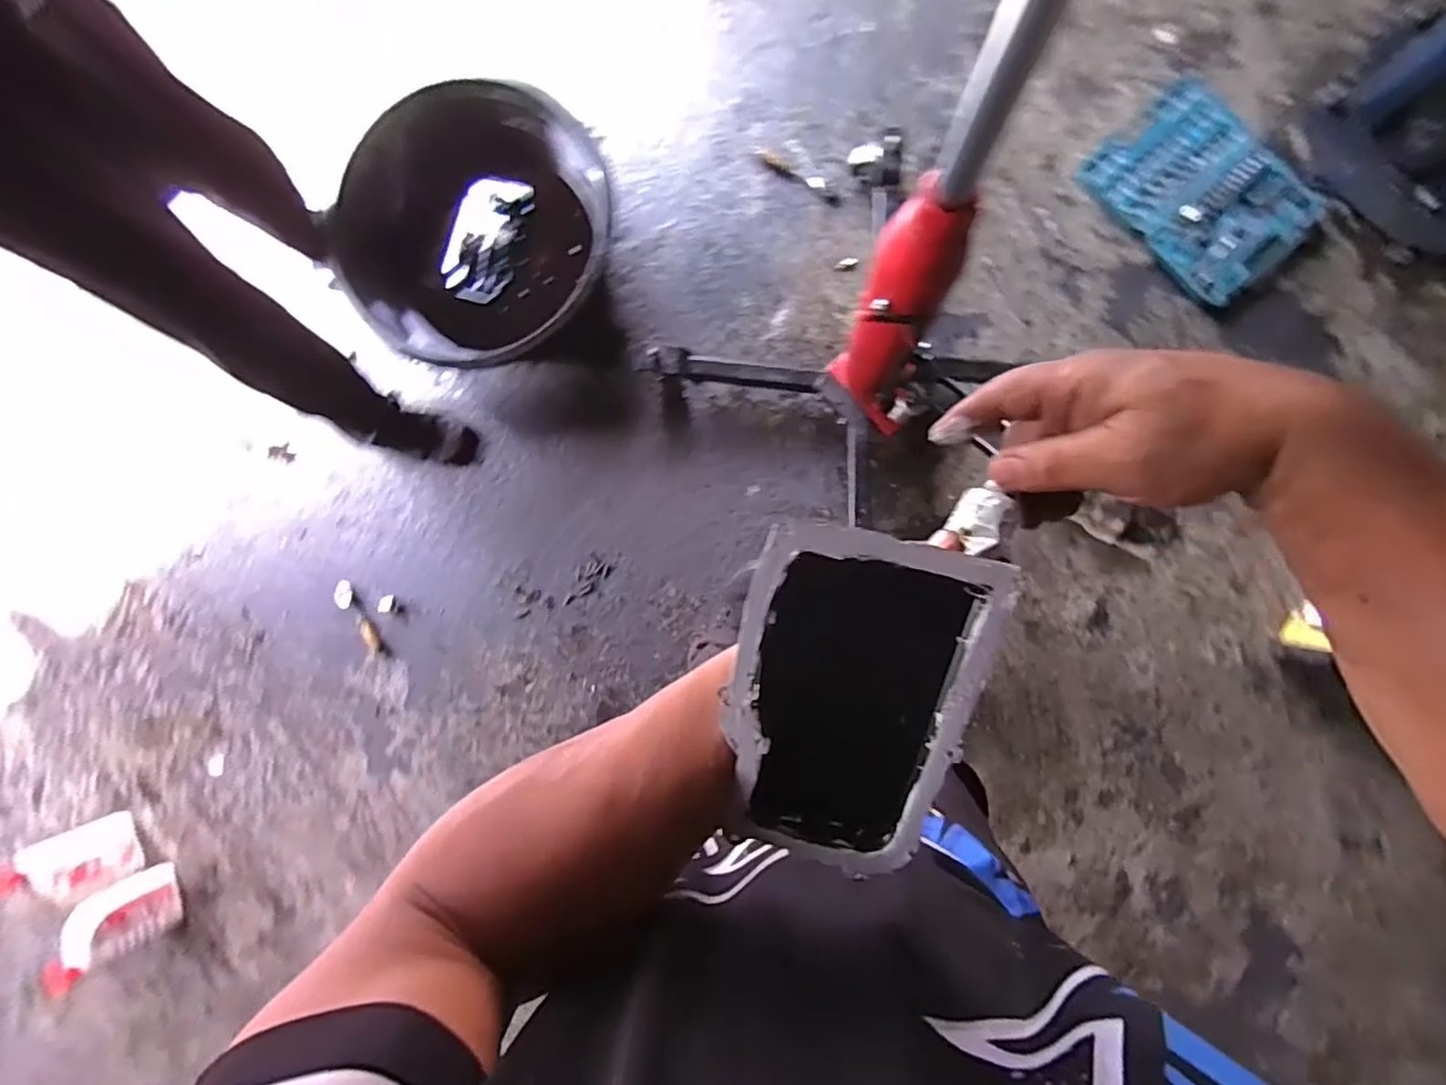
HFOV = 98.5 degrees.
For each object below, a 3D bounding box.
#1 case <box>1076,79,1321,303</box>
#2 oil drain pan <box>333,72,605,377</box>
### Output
[{"bbox_3d":[0.927,-0.681,1.206,0.279,0.036,0.382,-41,85,4],"label":"case"},{"bbox_3d":[-0.481,-0.625,1.269,0.495,0.198,0.519,0,89,6],"label":"oil drain pan"}]

